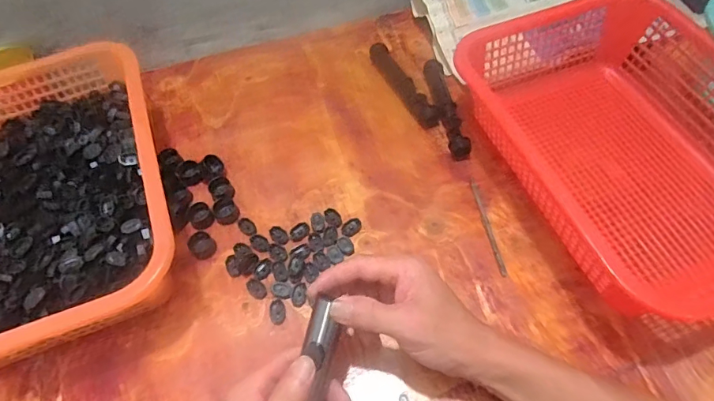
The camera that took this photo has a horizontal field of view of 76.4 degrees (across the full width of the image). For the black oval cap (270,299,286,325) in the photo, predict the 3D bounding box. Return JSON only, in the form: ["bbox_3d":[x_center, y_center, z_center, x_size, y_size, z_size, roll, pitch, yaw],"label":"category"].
[{"bbox_3d":[-0.076,0.106,0.432,0.015,0.005,0.023,-11,58,-4],"label":"black oval cap"}]

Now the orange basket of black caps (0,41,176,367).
[{"bbox_3d":[-0.316,-0.003,0.466,0.253,0.089,0.331,-20,59,-9],"label":"orange basket of black caps"}]

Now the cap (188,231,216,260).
[{"bbox_3d":[-0.161,0.046,0.470,0.025,0.010,0.025,-2,58,2],"label":"cap"}]

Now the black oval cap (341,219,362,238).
[{"bbox_3d":[-0.006,0.028,0.474,0.024,0.004,0.017,-38,63,-19],"label":"black oval cap"}]

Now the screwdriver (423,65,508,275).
[{"bbox_3d":[0.115,-0.054,0.507,0.024,0.026,0.284,-8,58,-2],"label":"screwdriver"}]

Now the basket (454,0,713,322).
[{"bbox_3d":[0.269,-0.054,0.453,0.247,0.099,0.335,-19,59,-9],"label":"basket"}]

